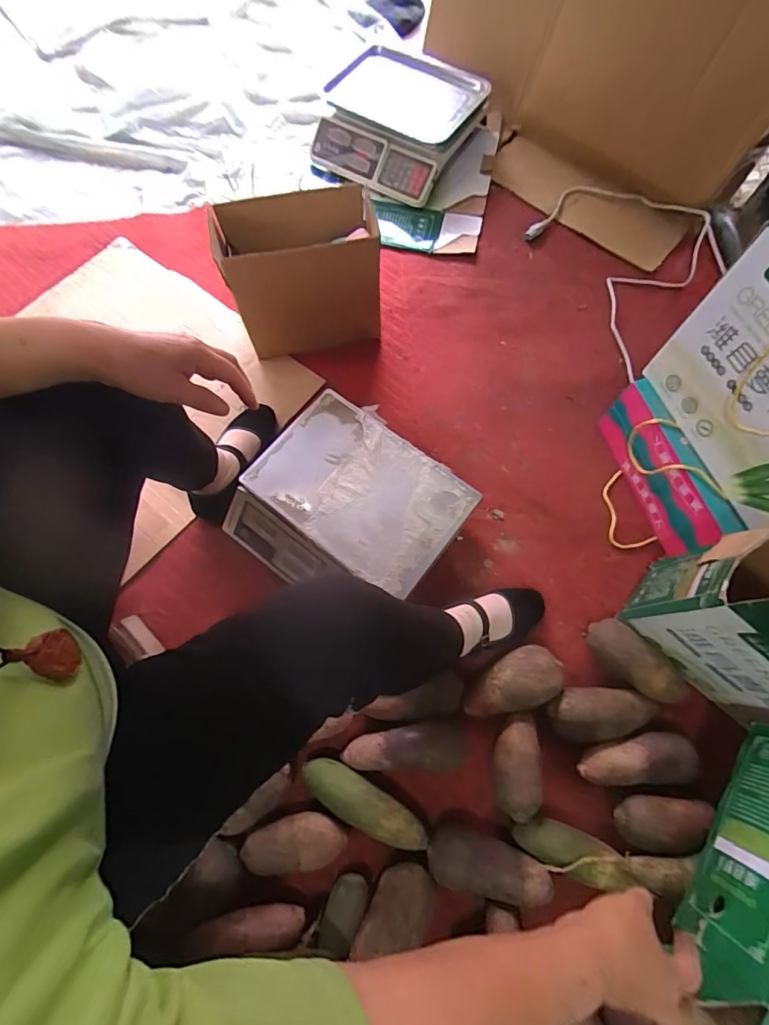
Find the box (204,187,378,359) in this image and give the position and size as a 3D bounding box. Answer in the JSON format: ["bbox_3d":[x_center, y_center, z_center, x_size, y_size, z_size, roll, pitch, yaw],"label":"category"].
[{"bbox_3d":[-0.151,-0.436,0.843,0.268,0.229,0.153,-9,71,-3],"label":"box"}]

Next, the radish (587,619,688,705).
[{"bbox_3d":[0.393,0.235,0.698,0.150,0.074,0.069,42,76,13],"label":"radish"}]

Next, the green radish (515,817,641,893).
[{"bbox_3d":[0.256,0.464,0.603,0.145,0.042,0.051,15,71,5],"label":"green radish"}]

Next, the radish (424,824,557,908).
[{"bbox_3d":[0.143,0.475,0.599,0.162,0.063,0.066,7,71,2],"label":"radish"}]

